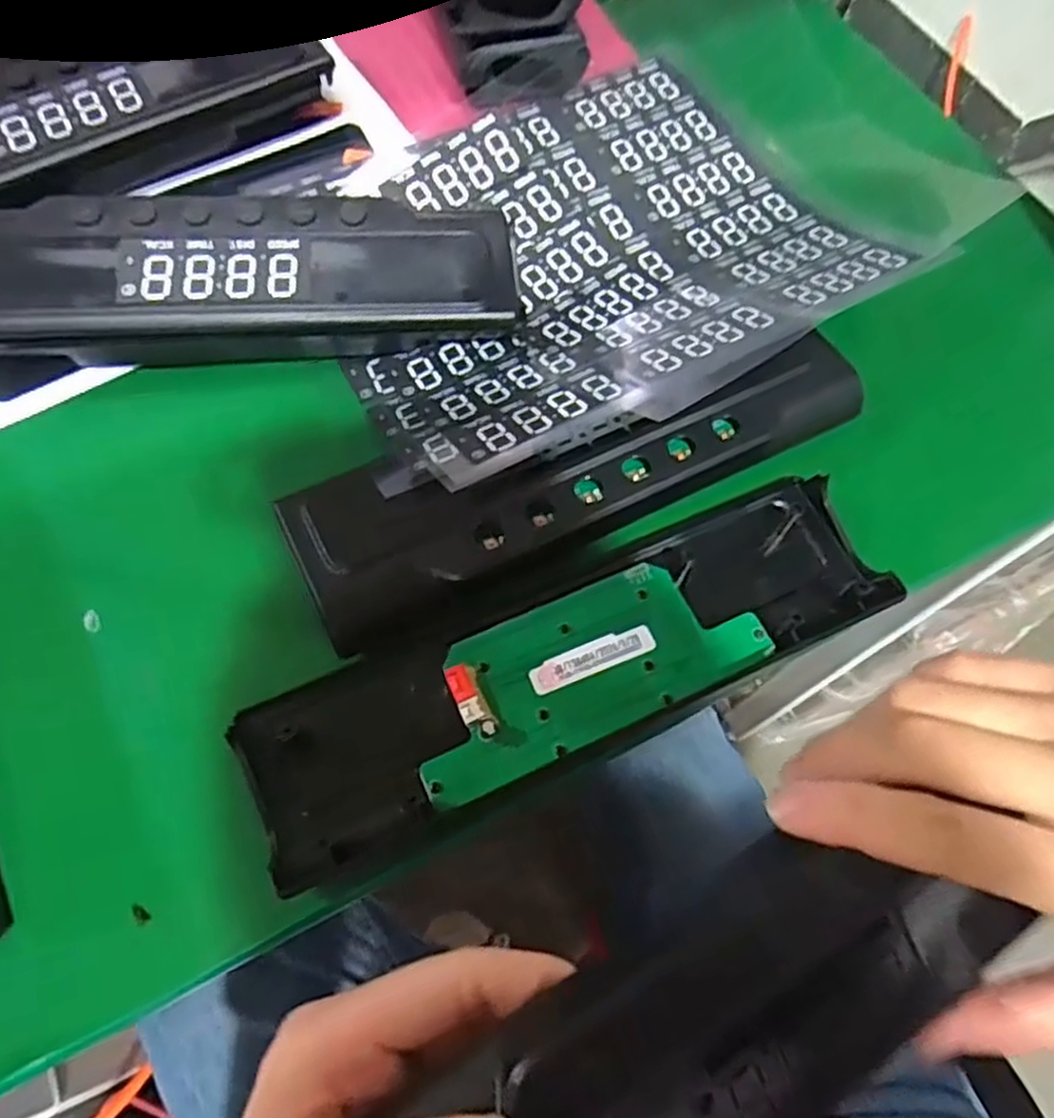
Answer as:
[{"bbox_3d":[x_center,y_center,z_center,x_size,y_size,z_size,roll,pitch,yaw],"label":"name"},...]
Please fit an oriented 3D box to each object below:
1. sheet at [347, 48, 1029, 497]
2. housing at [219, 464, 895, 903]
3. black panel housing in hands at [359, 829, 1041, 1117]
[{"bbox_3d":[0.044,-0.157,0.364,0.310,0.034,0.199,-30,70,-15],"label":"sheet"},{"bbox_3d":[0.020,0.036,0.285,0.244,0.021,0.067,-23,68,-13],"label":"housing"},{"bbox_3d":[0.042,0.128,0.205,0.182,0.032,0.068,-26,90,-18],"label":"black panel housing in hands"}]

